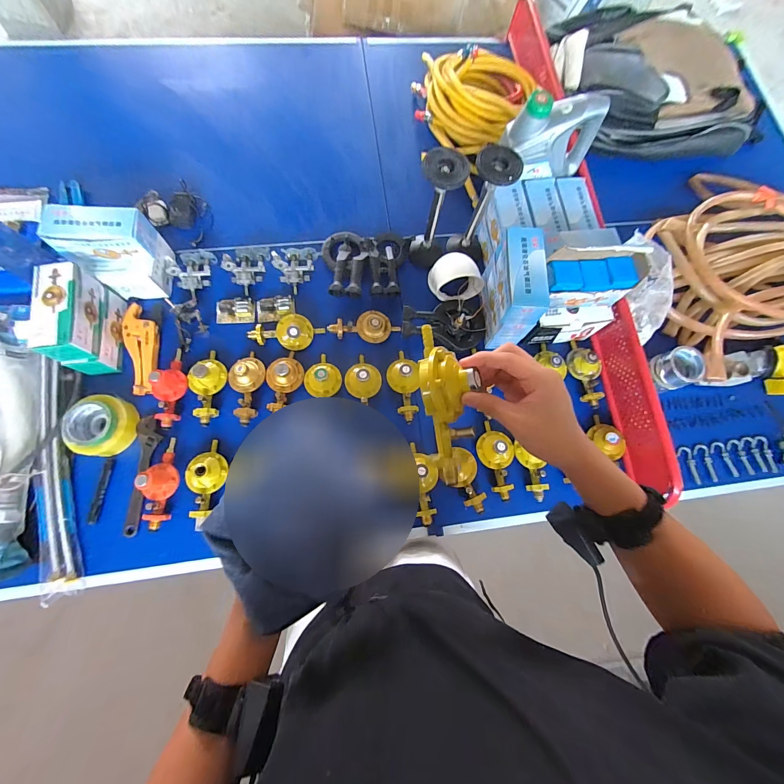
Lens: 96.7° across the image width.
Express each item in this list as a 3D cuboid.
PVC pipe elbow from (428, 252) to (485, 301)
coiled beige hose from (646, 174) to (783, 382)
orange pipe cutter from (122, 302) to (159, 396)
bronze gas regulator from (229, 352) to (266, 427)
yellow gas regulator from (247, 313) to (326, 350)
[{"bbox_3d":[0.154,-0.290,0.861,0.114,0.087,0.111,0,74,-1],"label":"PVC pipe elbow"},{"bbox_3d":[1.017,-0.342,0.939,0.653,0.125,0.588,-5,74,-3],"label":"coiled beige hose"},{"bbox_3d":[-0.578,-0.107,0.808,0.068,0.029,0.226,-16,75,-6],"label":"orange pipe cutter"},{"bbox_3d":[-0.323,-0.018,0.776,0.075,0.046,0.171,-11,74,-5],"label":"bronze gas regulator"},{"bbox_3d":[-0.250,-0.147,0.813,0.164,0.047,0.076,1,74,-1],"label":"yellow gas regulator"}]

